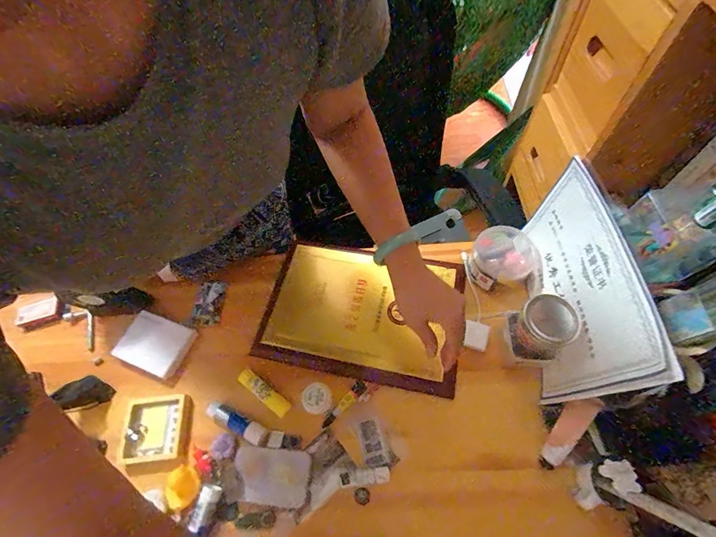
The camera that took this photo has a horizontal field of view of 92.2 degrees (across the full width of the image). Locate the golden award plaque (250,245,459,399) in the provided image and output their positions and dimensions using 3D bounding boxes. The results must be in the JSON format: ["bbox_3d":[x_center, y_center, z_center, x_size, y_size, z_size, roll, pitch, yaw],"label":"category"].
[{"bbox_3d":[0.003,0.065,0.592,0.322,0.033,0.239,10,63,7],"label":"golden award plaque"}]

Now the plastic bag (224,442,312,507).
[{"bbox_3d":[-0.125,0.289,0.479,0.110,0.009,0.070,3,61,8],"label":"plastic bag"}]

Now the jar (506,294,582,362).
[{"bbox_3d":[0.252,0.086,0.483,0.072,0.086,0.078,-3,60,4],"label":"jar"}]

